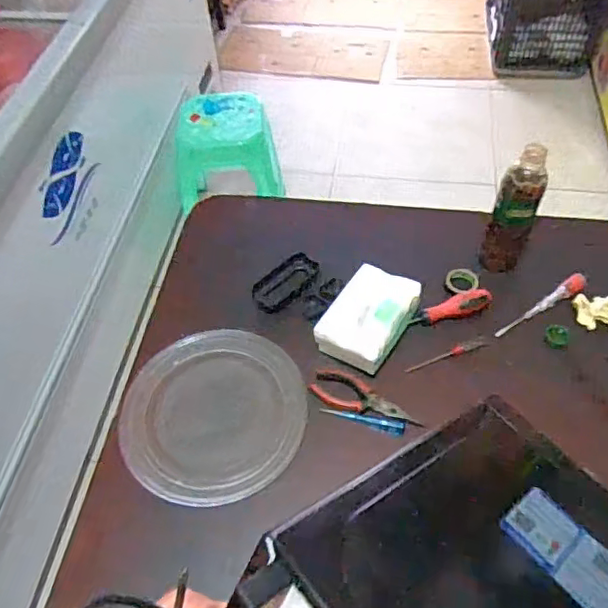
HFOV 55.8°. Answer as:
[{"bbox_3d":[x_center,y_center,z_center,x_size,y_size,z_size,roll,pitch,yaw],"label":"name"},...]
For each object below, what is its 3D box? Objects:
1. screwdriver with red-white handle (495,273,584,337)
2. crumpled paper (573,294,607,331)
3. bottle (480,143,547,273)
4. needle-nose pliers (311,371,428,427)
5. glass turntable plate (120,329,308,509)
[{"bbox_3d":[0.349,0.004,0.839,0.160,0.023,0.025,-30,58,-18],"label":"screwdriver with red-white handle"},{"bbox_3d":[0.427,0.006,0.827,0.064,0.019,0.053,-9,54,-4],"label":"crumpled paper"},{"bbox_3d":[0.299,-0.124,0.812,0.064,0.190,0.076,20,57,17],"label":"bottle"},{"bbox_3d":[0.081,0.132,0.769,0.150,0.010,0.051,25,59,20],"label":"needle-nose pliers"},{"bbox_3d":[-0.121,0.139,0.766,0.237,0.025,0.250,-1,54,2],"label":"glass turntable plate"}]

